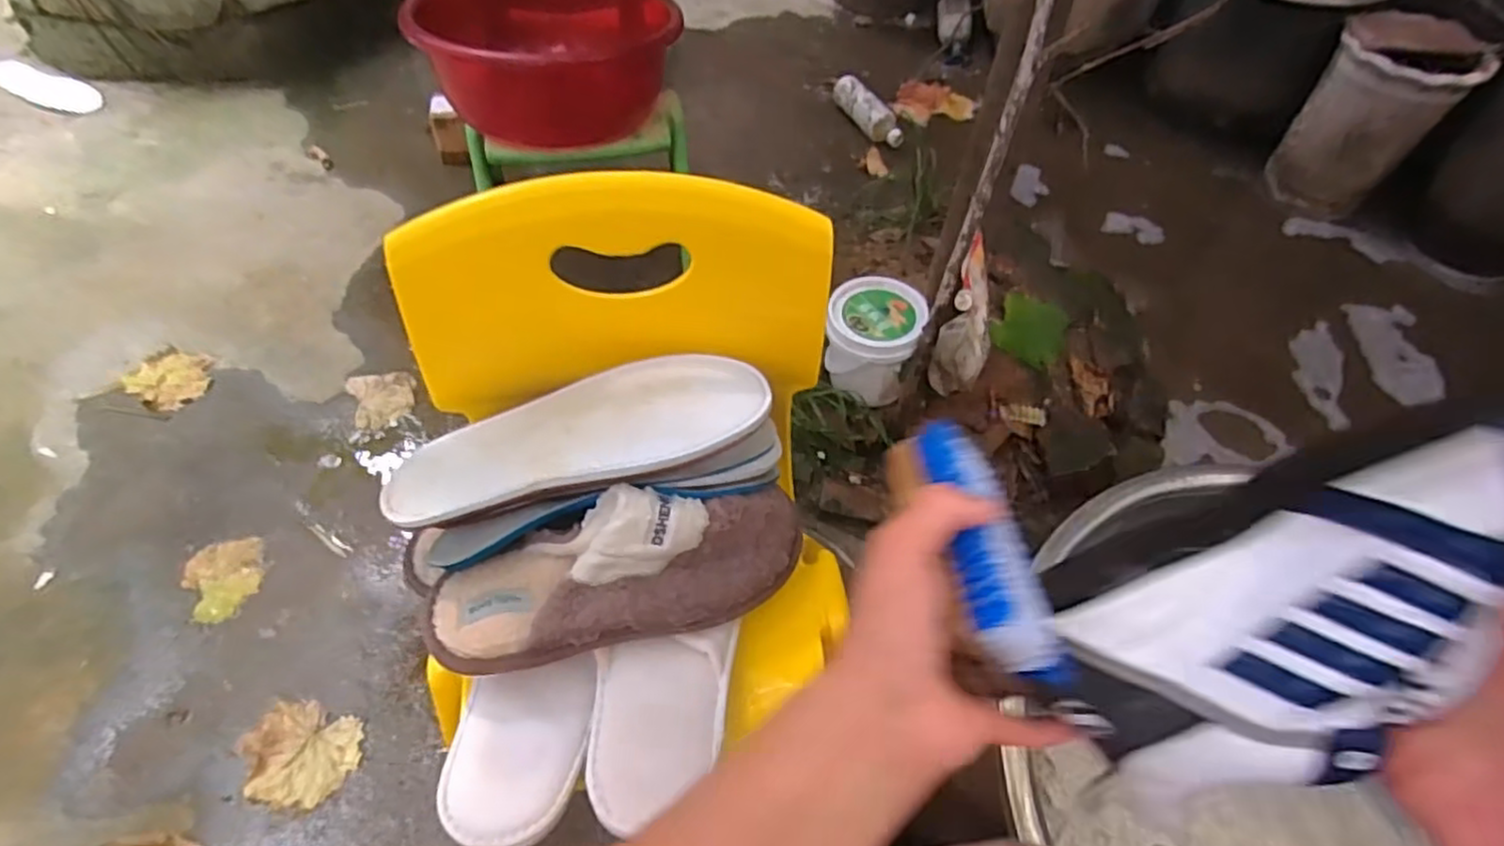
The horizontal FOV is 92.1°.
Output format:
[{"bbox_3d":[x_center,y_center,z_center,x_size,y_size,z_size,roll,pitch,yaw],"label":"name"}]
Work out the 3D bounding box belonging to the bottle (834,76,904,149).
[{"bbox_3d":[0.224,-0.601,1.407,0.054,0.064,0.187,-25,57,-21],"label":"bottle"}]

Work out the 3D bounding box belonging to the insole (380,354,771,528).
[{"bbox_3d":[-0.120,0.010,0.514,0.273,0.042,0.096,-11,53,-12],"label":"insole"}]

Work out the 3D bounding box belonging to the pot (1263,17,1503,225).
[{"bbox_3d":[1.032,-0.505,1.239,0.160,0.299,0.188,-31,59,-24],"label":"pot"}]

